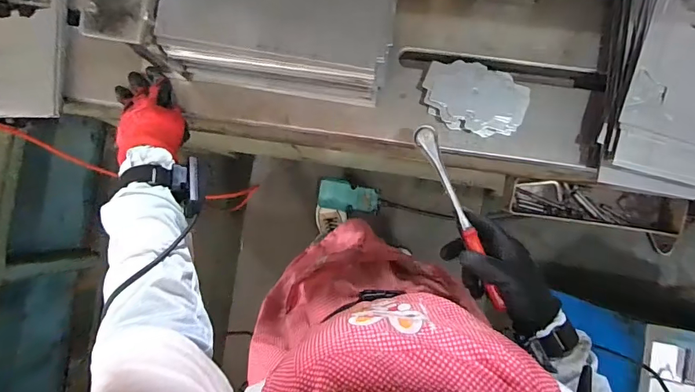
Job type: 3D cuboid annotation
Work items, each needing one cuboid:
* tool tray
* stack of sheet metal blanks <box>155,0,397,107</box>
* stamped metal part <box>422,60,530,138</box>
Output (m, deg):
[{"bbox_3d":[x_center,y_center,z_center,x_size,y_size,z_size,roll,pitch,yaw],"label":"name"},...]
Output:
[{"bbox_3d":[0.463,0.015,0.765,0.310,0.060,0.077,8,87,5],"label":"tool tray"},{"bbox_3d":[-0.078,-0.216,0.512,0.258,0.114,0.144,11,87,5],"label":"stack of sheet metal blanks"},{"bbox_3d":[0.164,-0.125,0.526,0.134,0.024,0.084,17,91,-6],"label":"stamped metal part"}]

